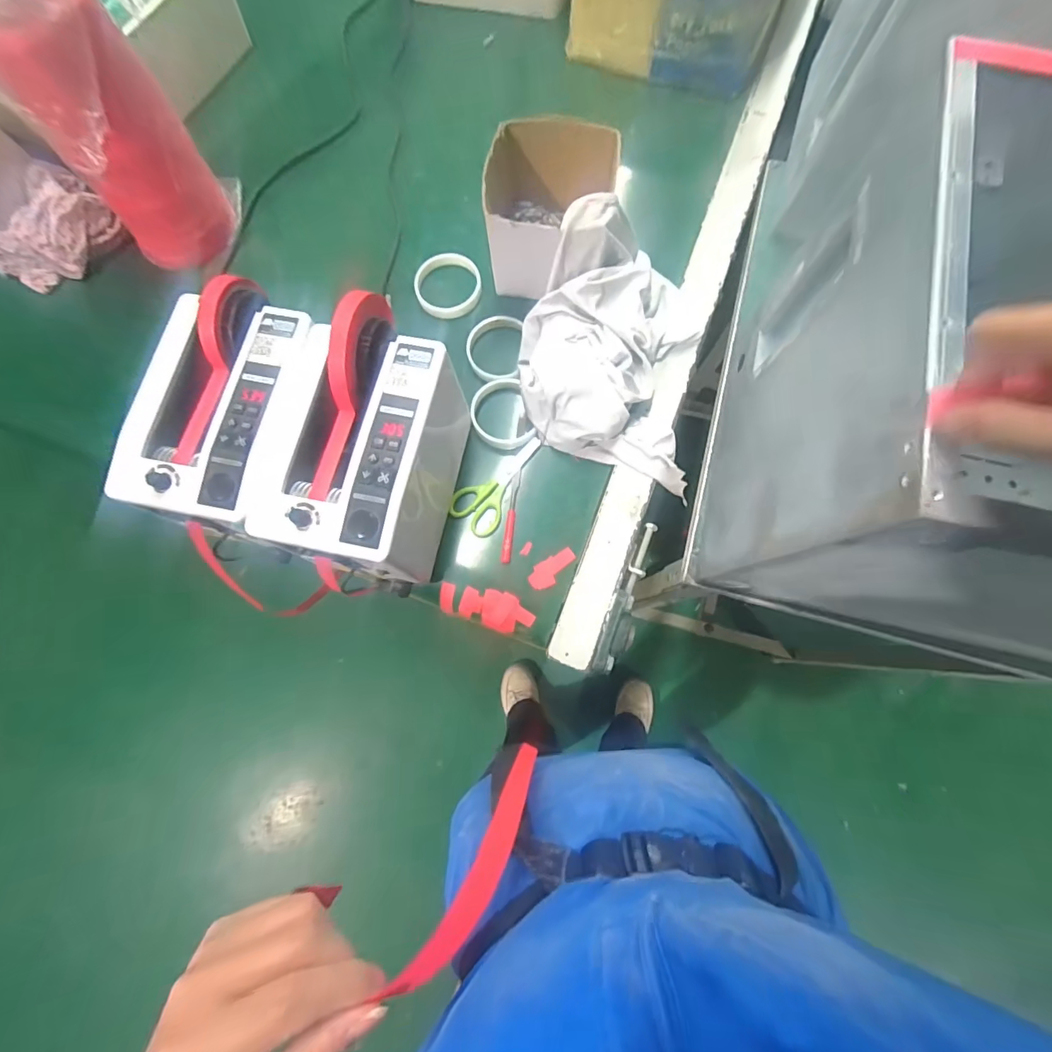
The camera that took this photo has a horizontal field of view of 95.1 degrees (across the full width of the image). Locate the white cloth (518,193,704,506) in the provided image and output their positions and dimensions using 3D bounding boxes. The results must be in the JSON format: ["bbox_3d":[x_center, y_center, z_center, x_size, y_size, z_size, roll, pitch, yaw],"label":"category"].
[{"bbox_3d":[0.098,-0.207,0.525,0.201,0.118,0.270,8,78,3],"label":"white cloth"}]

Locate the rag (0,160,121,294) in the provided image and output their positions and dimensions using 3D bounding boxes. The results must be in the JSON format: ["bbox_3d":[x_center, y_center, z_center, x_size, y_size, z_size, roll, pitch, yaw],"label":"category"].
[{"bbox_3d":[-0.631,-0.388,0.629,0.132,0.059,0.146,31,80,8],"label":"rag"}]

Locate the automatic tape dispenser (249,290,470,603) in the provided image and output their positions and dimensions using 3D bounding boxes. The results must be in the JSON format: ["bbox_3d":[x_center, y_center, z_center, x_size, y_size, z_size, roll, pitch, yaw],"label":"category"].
[{"bbox_3d":[-0.151,-0.076,0.487,0.143,0.163,0.240,13,79,4],"label":"automatic tape dispenser"}]

